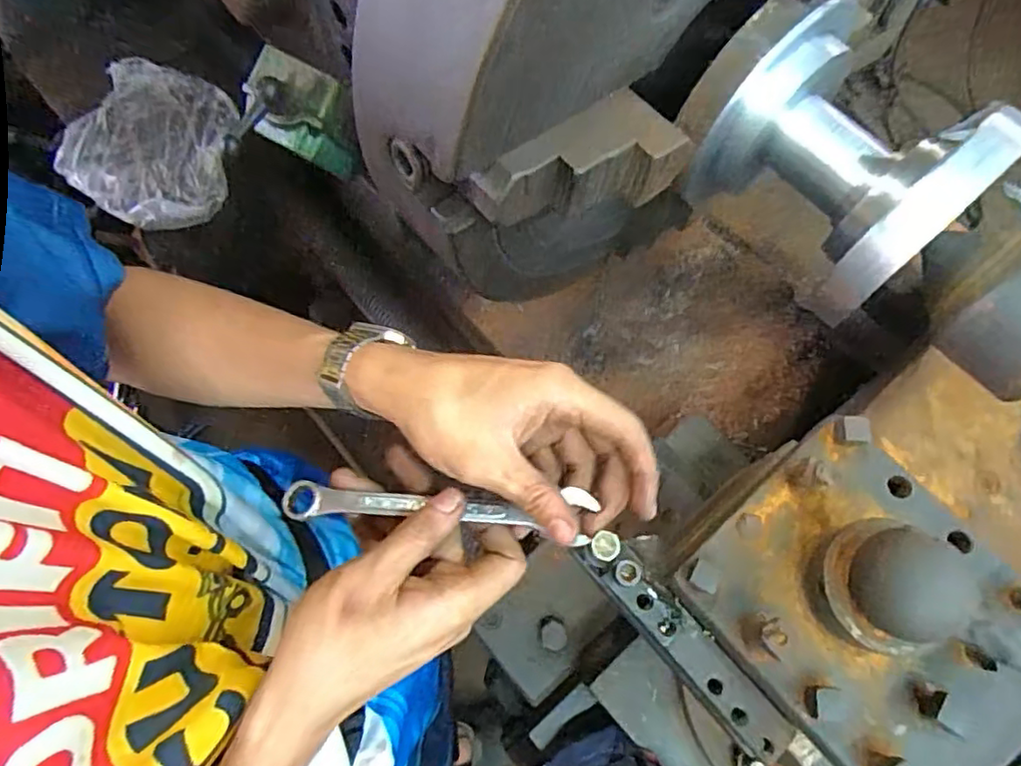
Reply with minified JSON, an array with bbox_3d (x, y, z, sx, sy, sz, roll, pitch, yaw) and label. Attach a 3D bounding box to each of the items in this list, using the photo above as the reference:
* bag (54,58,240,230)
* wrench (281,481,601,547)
[{"bbox_3d":[-0.438,-0.296,0.798,0.208,0.038,0.207,24,72,9],"label":"bag"},{"bbox_3d":[-0.038,0.065,0.328,0.157,0.006,0.025,3,70,4],"label":"wrench"}]

